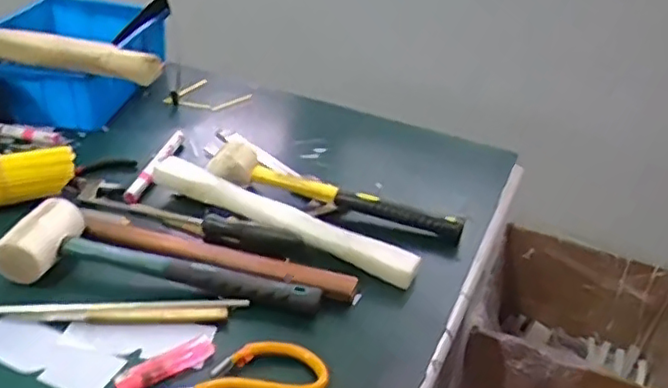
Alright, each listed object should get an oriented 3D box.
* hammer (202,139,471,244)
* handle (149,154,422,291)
[{"bbox_3d":[-0.002,0.009,0.680,0.281,0.062,0.044,16,33,14],"label":"hammer"},{"bbox_3d":[-0.057,0.024,0.645,0.301,0.035,0.025,19,34,19],"label":"handle"}]

